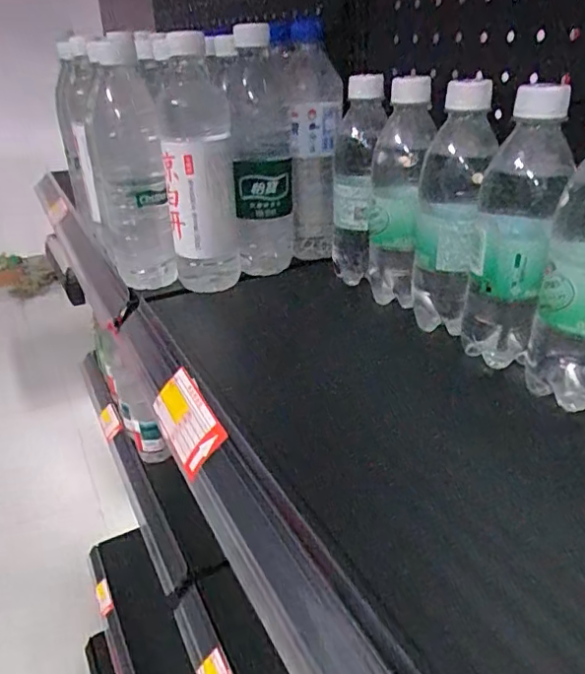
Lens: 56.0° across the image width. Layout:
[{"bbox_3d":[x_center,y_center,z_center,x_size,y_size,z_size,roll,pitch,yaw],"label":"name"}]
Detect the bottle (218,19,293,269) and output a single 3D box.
[{"bbox_3d":[-0.036,-0.177,0.544,0.067,0.215,0.071,-6,29,-10],"label":"bottle"}]

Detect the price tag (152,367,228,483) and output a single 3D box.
[{"bbox_3d":[-0.072,0.058,0.378,0.008,0.038,0.085,34,6,-42],"label":"price tag"}]

